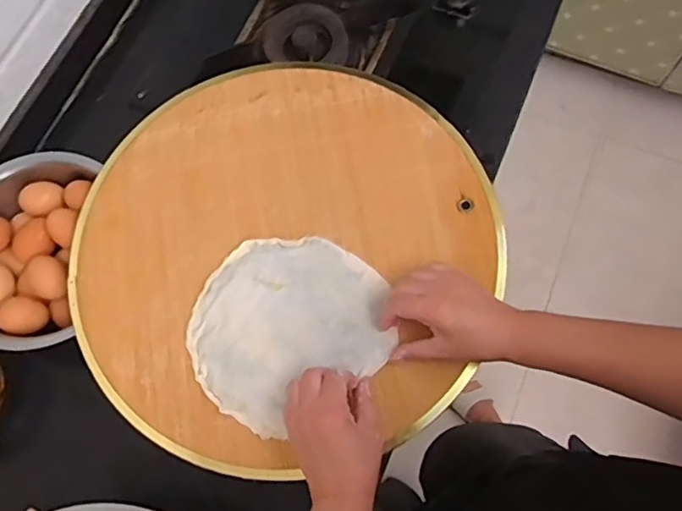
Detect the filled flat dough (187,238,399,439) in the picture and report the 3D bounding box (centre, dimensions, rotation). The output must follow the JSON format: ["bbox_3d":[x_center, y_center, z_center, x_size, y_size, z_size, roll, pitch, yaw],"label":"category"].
[{"bbox_3d":[-0.055,0.064,0.577,0.198,0.020,0.176,-31,73,-8],"label":"filled flat dough"}]

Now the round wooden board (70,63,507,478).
[{"bbox_3d":[-0.057,-0.012,0.618,0.440,0.026,0.431,-1,71,2],"label":"round wooden board"}]

